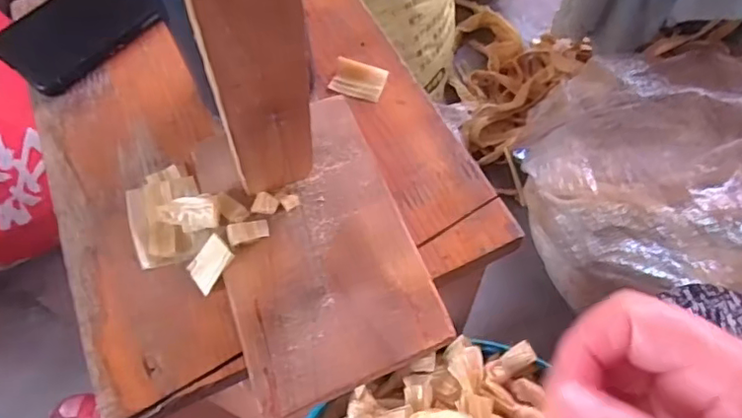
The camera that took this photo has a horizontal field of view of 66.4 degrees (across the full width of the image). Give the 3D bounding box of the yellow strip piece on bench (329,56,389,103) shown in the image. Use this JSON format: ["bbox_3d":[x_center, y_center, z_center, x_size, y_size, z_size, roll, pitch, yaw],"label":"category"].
[{"bbox_3d":[-0.008,-0.084,0.370,0.035,0.007,0.025,20,64,13],"label":"yellow strip piece on bench"}]

